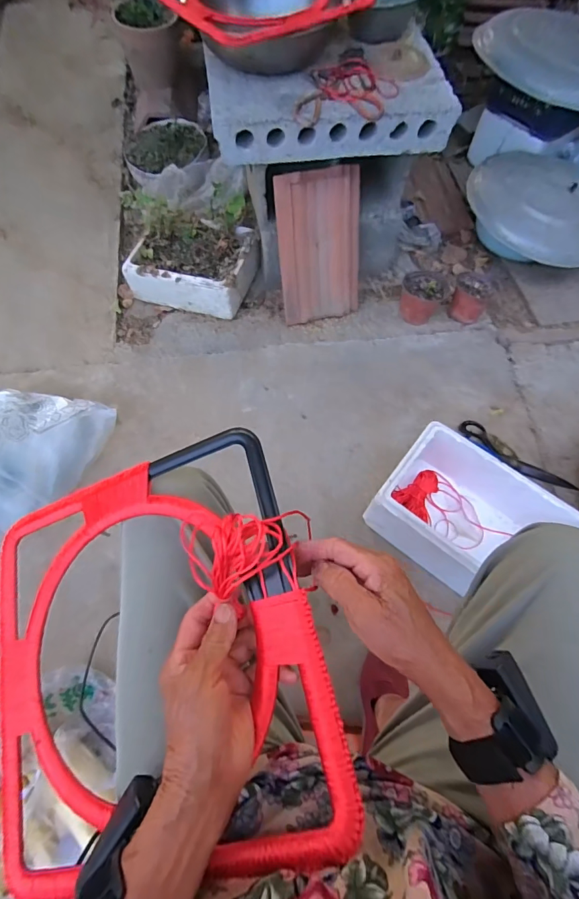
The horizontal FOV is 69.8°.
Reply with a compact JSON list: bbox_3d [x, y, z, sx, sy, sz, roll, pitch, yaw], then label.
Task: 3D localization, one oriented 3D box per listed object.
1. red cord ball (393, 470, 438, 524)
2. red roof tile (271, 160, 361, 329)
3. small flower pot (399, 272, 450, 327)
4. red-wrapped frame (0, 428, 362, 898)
[{"bbox_3d":[0.267,0.087,0.872,0.085,0.028,0.103,24,69,9],"label":"red cord ball"},{"bbox_3d":[0.077,-0.492,1.031,0.204,0.336,0.022,-13,38,-10],"label":"red roof tile"},{"bbox_3d":[0.353,-0.413,1.124,0.113,0.091,0.115,1,65,-2],"label":"small flower pot"},{"bbox_3d":[-0.135,0.179,0.369,0.330,0.023,0.329,-21,70,13],"label":"red-wrapped frame"}]

